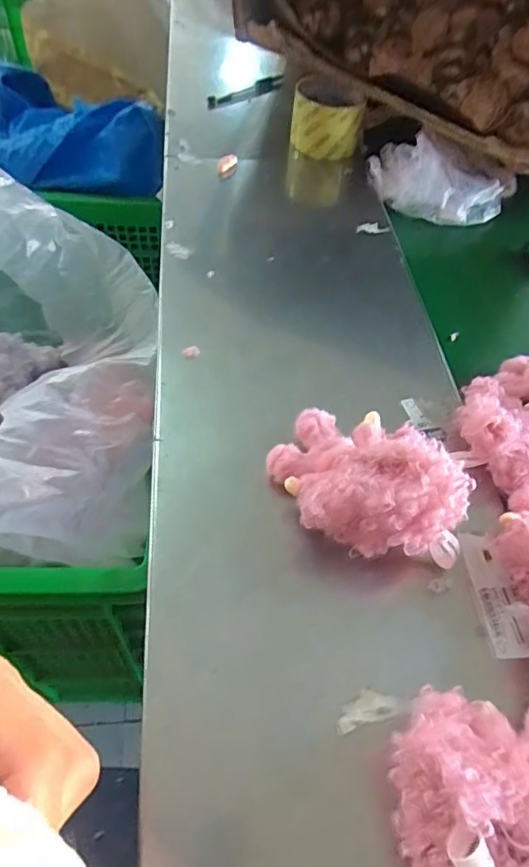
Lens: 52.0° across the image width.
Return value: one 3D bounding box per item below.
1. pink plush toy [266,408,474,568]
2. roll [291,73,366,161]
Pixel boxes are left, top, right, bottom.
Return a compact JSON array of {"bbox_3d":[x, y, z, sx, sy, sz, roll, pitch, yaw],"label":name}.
[{"bbox_3d":[0.060,0.026,0.343,0.095,0.067,0.132,-19,57,-17],"label":"pink plush toy"},{"bbox_3d":[0.075,-0.380,0.656,0.084,0.067,0.076,8,53,2],"label":"roll"}]

